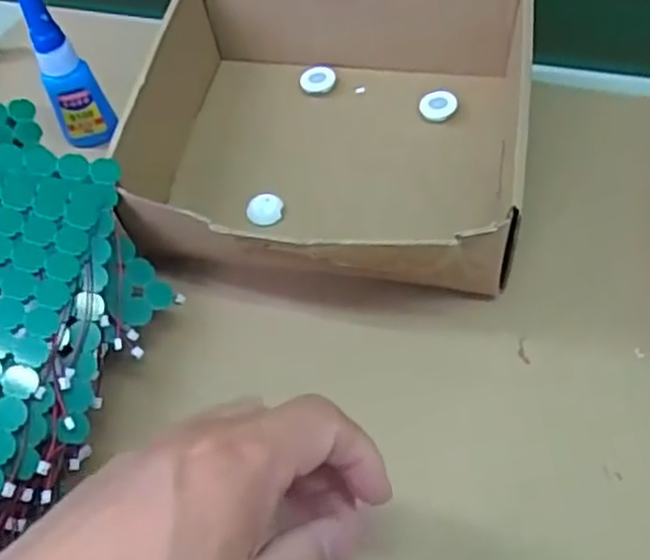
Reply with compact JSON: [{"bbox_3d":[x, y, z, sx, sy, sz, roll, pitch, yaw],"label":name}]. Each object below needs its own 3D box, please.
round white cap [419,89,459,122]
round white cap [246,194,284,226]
[{"bbox_3d":[0.071,-0.110,0.464,0.023,0.006,0.024,-2,56,3],"label":"round white cap"},{"bbox_3d":[-0.035,-0.042,0.432,0.020,0.004,0.022,-2,56,3],"label":"round white cap"}]

